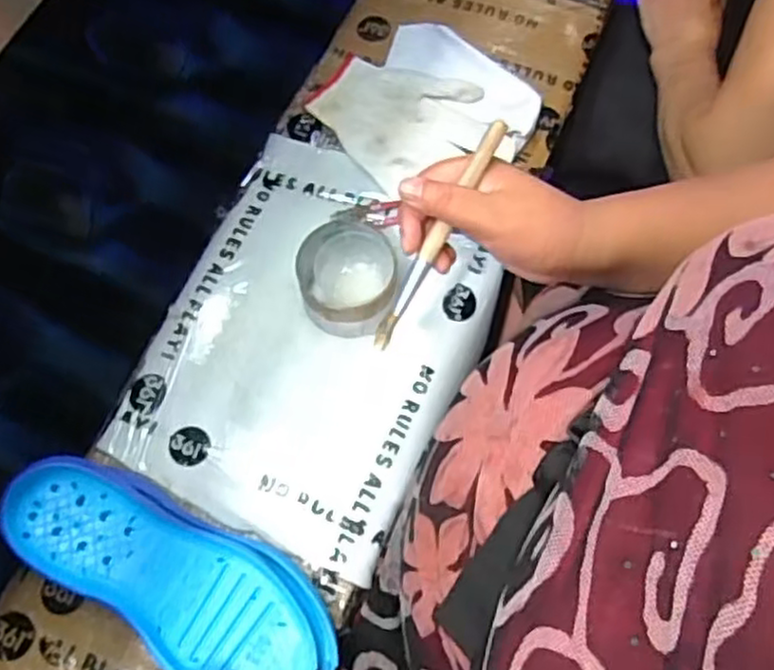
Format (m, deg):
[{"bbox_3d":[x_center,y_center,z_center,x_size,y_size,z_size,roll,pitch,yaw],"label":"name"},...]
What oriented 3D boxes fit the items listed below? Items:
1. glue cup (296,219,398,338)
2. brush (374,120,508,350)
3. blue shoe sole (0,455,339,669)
[{"bbox_3d":[-0.034,-0.045,0.606,0.081,0.058,0.087,0,68,0],"label":"glue cup"},{"bbox_3d":[0.030,-0.059,0.440,0.011,0.009,0.155,32,105,12],"label":"brush"},{"bbox_3d":[-0.146,0.176,0.509,0.247,0.073,0.101,28,71,11],"label":"blue shoe sole"}]

